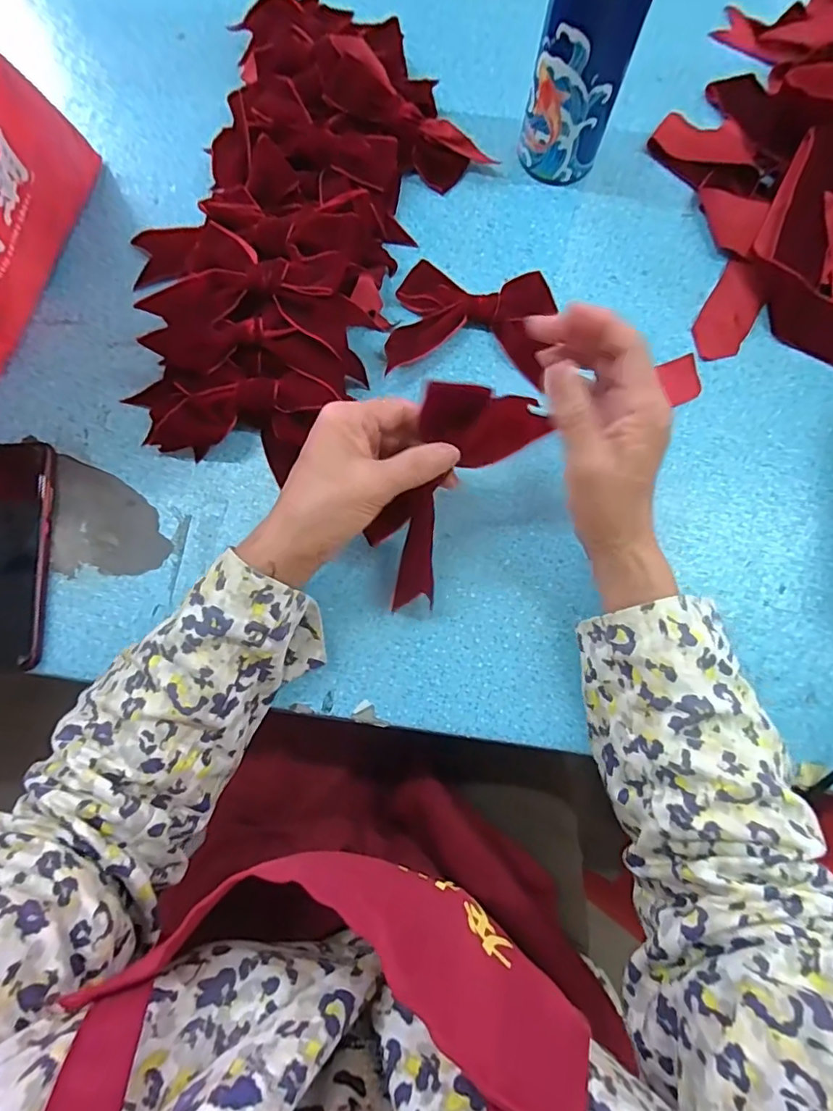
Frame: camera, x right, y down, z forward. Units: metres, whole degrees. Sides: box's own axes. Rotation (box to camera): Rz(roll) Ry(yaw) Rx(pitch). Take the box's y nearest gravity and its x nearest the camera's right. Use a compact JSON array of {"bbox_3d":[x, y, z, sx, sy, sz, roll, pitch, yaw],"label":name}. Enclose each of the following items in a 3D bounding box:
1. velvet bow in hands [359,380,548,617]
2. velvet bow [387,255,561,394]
[{"bbox_3d":[0.016,-0.033,0.313,0.064,0.039,0.138,28,111,5],"label":"velvet bow in hands"},{"bbox_3d":[0.042,-0.176,0.395,0.116,0.015,0.093,8,79,1],"label":"velvet bow"}]

